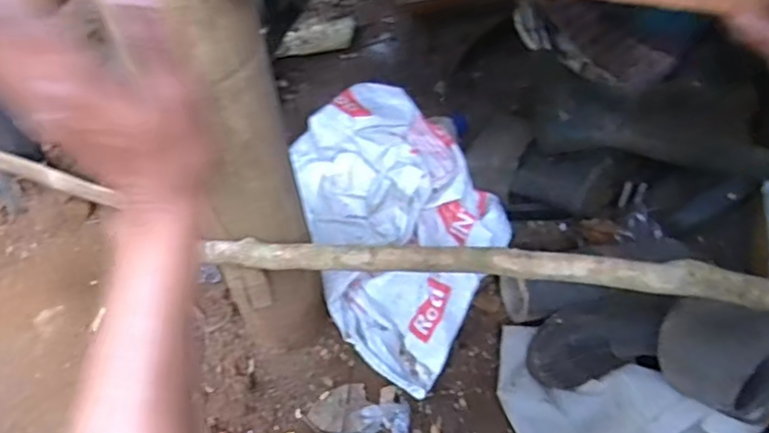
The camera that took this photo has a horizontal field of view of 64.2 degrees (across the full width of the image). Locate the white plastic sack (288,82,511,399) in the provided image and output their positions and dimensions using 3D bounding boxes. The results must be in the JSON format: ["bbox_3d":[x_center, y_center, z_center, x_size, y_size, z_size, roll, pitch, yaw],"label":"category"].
[{"bbox_3d":[0.040,0.015,0.871,0.280,0.202,0.384,-13,55,-7],"label":"white plastic sack"}]

